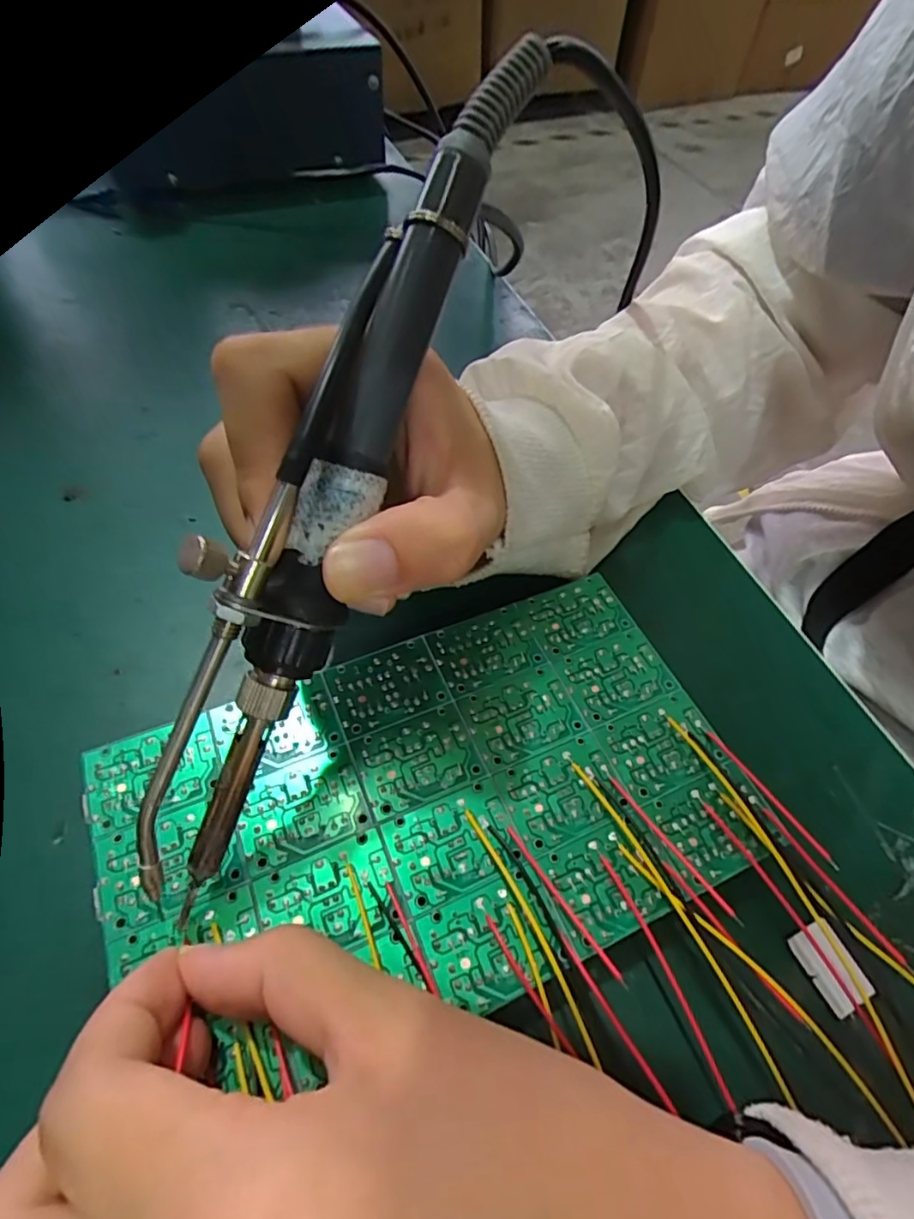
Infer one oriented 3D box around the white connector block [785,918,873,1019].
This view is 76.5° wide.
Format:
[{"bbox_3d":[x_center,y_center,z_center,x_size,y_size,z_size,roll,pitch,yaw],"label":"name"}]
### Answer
[{"bbox_3d":[0.102,0.097,0.157,0.013,0.004,0.020,-18,59,-14],"label":"white connector block"}]

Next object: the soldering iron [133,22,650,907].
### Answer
[{"bbox_3d":[-0.027,-0.030,0.122,0.023,0.024,0.196,25,93,13],"label":"soldering iron"}]

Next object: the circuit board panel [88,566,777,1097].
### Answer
[{"bbox_3d":[-0.006,0.053,0.164,0.170,0.004,0.101,-20,60,-15],"label":"circuit board panel"}]

